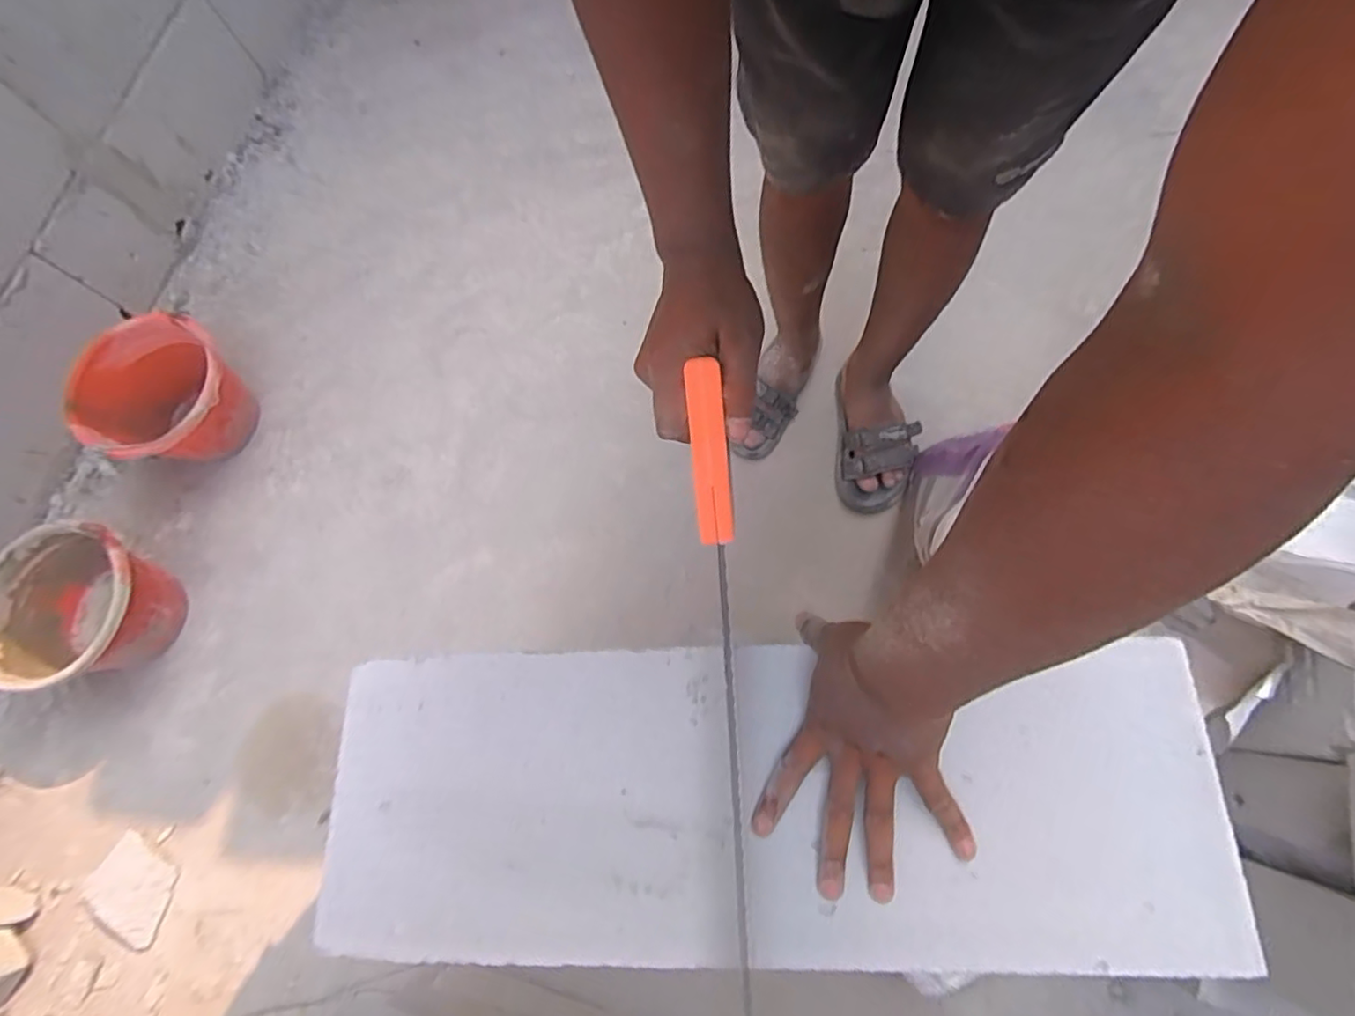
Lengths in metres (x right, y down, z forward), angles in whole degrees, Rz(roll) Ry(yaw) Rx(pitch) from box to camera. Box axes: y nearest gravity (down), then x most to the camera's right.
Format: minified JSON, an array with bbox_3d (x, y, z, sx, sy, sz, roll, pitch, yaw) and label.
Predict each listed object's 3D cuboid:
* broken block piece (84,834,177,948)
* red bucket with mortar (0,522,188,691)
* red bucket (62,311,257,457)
[{"bbox_3d":[-0.812,0.571,0.916,0.139,0.021,0.107,32,79,13],"label":"broken block piece"},{"bbox_3d":[-0.961,0.158,0.997,0.262,0.178,0.243,-2,74,5],"label":"red bucket with mortar"},{"bbox_3d":[-0.897,-0.199,1.103,0.258,0.184,0.273,12,75,9],"label":"red bucket"}]

